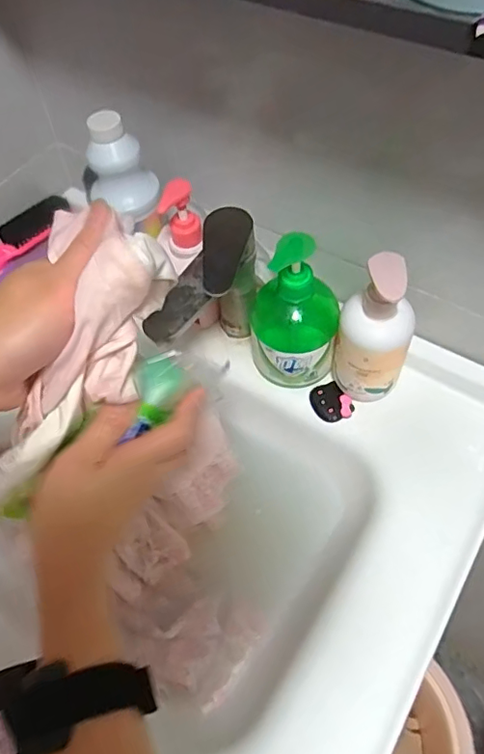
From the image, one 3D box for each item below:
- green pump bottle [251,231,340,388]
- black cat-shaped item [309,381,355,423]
[{"bbox_3d":[0.046,-0.062,0.487,0.076,0.157,0.070,5,55,7],"label":"green pump bottle"},{"bbox_3d":[0.086,0.024,0.528,0.034,0.013,0.042,-22,56,-12],"label":"black cat-shaped item"}]

